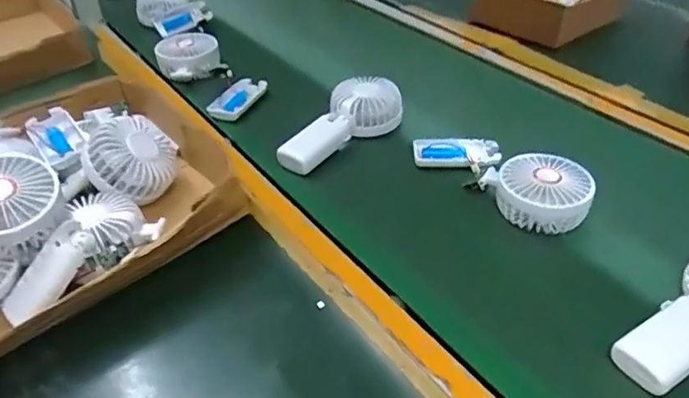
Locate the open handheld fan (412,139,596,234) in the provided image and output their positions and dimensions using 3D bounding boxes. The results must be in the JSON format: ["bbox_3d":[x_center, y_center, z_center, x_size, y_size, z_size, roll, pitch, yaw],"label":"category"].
[{"bbox_3d":[0.164,-0.032,0.602,0.079,0.041,0.196,-24,43,-27],"label":"open handheld fan"}]

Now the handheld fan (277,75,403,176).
[{"bbox_3d":[0.001,-0.088,0.678,0.071,0.055,0.173,21,43,26],"label":"handheld fan"}]

